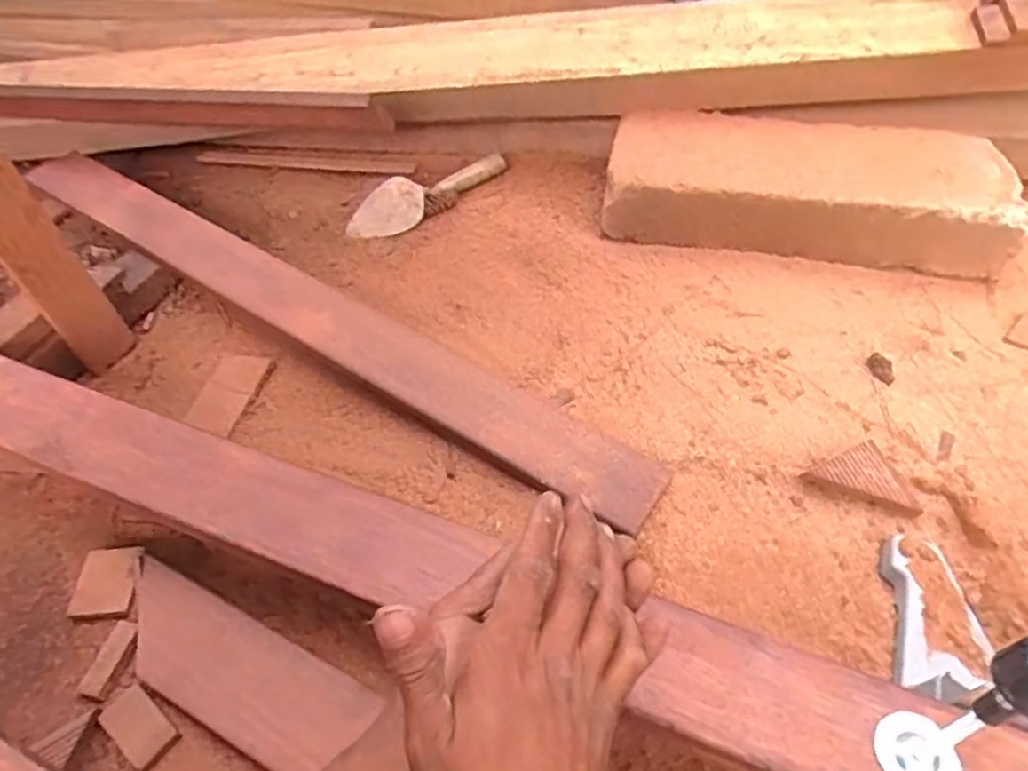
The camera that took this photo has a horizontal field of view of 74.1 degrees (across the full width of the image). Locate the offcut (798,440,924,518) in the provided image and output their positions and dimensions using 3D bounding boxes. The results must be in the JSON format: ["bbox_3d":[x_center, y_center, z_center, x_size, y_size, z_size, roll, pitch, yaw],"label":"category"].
[{"bbox_3d":[0.340,0.099,0.666,0.085,0.031,0.075,-13,49,-10],"label":"offcut"}]

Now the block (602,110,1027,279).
[{"bbox_3d":[0.381,-0.265,0.916,0.498,0.122,0.189,7,51,9],"label":"block"}]

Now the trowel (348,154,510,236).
[{"bbox_3d":[-0.129,-0.279,1.028,0.254,0.065,0.062,-16,50,-7],"label":"trowel"}]

